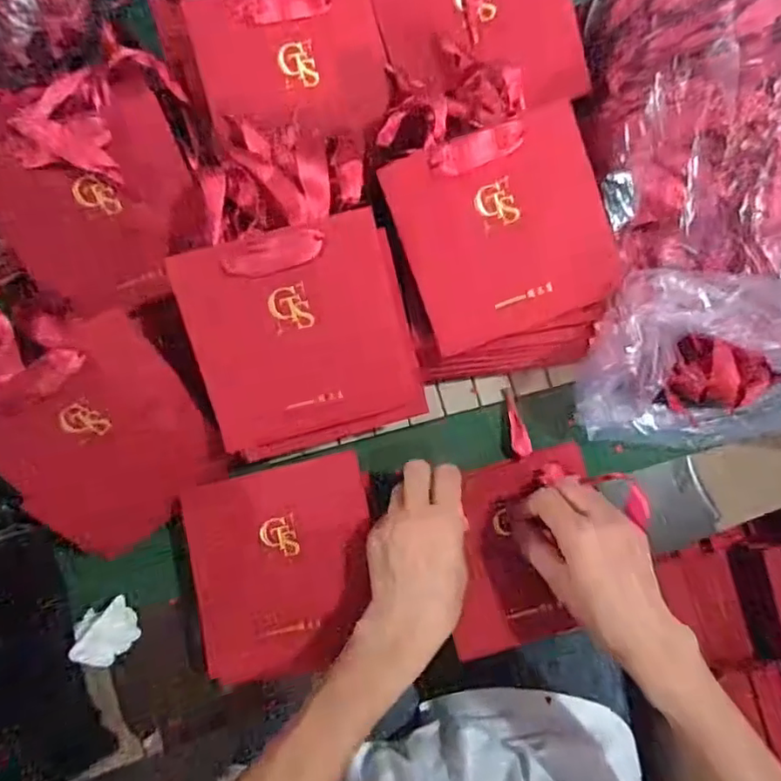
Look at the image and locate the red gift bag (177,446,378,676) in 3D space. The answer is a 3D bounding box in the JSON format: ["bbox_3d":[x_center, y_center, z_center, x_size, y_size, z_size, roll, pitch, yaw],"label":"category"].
[{"bbox_3d":[-0.078,0.130,0.433,0.134,0.008,0.143,-12,79,-2],"label":"red gift bag"}]

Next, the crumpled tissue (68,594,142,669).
[{"bbox_3d":[-0.224,0.192,0.460,0.042,0.033,0.044,-22,80,-4],"label":"crumpled tissue"}]

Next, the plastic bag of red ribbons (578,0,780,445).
[{"bbox_3d":[0.284,-0.155,0.438,0.255,0.143,0.376,2,79,1],"label":"plastic bag of red ribbons"}]

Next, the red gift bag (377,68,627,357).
[{"bbox_3d":[0.077,-0.121,0.410,0.139,0.010,0.158,-20,98,2],"label":"red gift bag"}]

